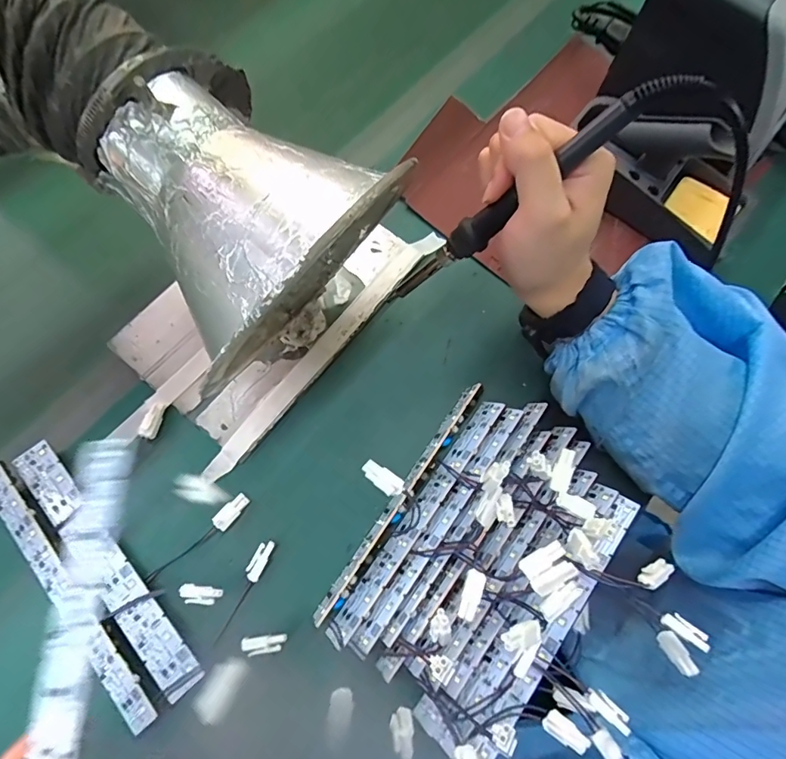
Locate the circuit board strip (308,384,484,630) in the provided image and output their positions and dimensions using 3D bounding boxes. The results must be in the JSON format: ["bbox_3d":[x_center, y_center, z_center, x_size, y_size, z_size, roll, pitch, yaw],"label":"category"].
[{"bbox_3d":[0.008,0.080,0.329,0.013,0.021,0.187,34,74,9],"label":"circuit board strip"}]

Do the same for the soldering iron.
[{"bbox_3d":[0.067,-0.100,0.275,0.016,0.198,0.016,5,61,-45],"label":"soldering iron"}]

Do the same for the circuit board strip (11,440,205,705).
[{"bbox_3d":[-0.187,0.118,0.308,0.024,0.009,0.190,-40,77,-13],"label":"circuit board strip"}]

